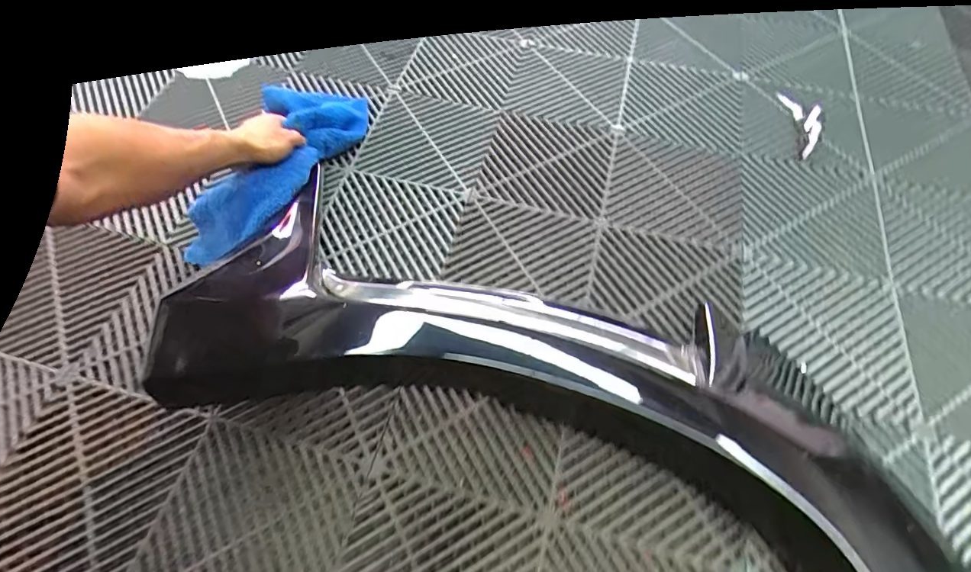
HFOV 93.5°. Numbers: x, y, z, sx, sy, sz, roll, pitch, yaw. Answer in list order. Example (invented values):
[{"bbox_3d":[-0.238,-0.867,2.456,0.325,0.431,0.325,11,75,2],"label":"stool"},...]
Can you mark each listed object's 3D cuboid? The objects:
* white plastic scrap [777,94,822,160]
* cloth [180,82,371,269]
[{"bbox_3d":[0.541,-0.278,0.771,0.060,0.015,0.156,0,60,1],"label":"white plastic scrap"},{"bbox_3d":[-0.318,-0.192,0.708,0.157,0.084,0.378,13,52,9],"label":"cloth"}]

